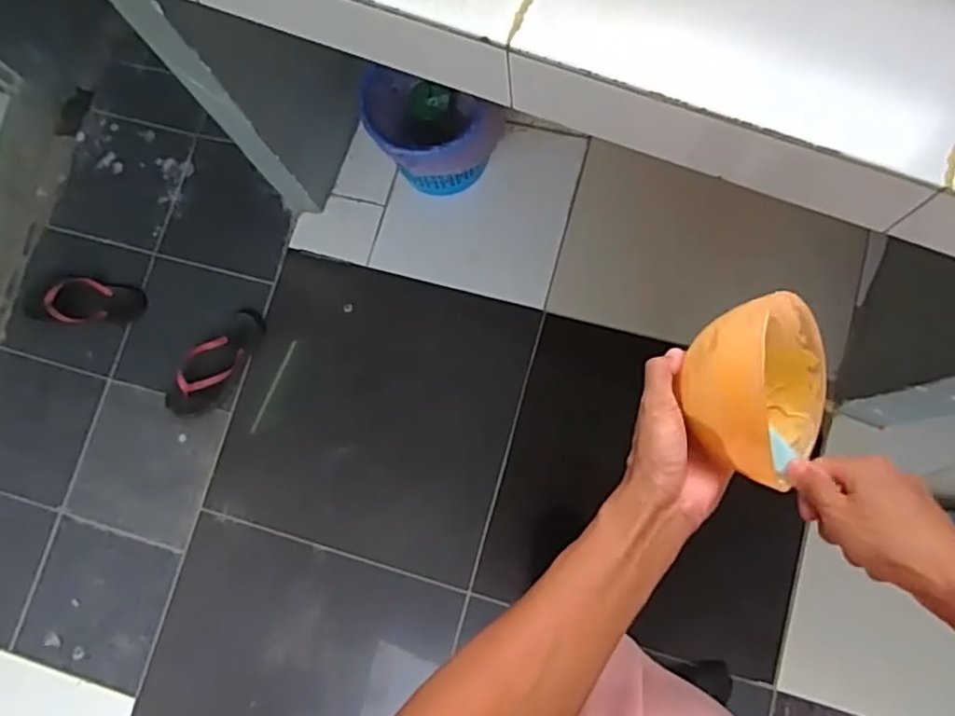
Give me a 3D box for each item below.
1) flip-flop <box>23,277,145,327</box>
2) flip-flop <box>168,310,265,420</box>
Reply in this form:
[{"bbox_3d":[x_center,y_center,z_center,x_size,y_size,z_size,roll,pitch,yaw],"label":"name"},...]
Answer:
[{"bbox_3d":[-0.901,-0.133,1.548,0.282,0.033,0.107,0,80,6],"label":"flip-flop"},{"bbox_3d":[-0.577,0.008,1.498,0.107,0.039,0.269,31,84,10],"label":"flip-flop"}]

